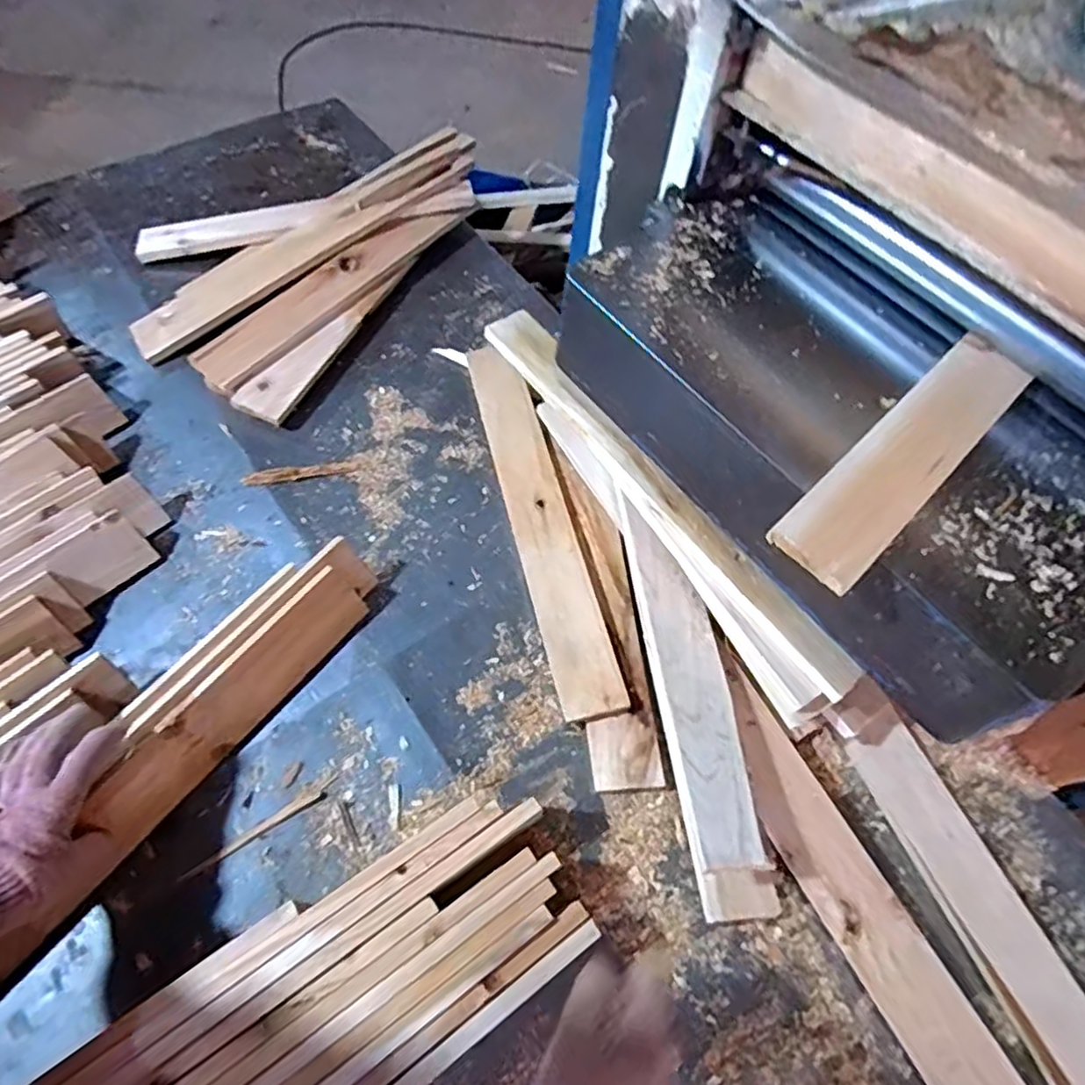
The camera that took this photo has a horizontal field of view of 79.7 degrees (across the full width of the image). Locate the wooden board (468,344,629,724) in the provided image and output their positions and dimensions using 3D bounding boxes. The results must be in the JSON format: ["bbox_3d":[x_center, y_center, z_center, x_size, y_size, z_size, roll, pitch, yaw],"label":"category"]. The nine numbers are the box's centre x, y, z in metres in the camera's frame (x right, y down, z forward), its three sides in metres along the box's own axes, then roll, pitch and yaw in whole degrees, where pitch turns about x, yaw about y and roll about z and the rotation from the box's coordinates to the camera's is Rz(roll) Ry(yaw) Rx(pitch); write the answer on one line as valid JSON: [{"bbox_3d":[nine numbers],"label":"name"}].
[{"bbox_3d":[-0.011,-0.039,0.770,0.068,0.015,0.499,-21,65,11],"label":"wooden board"}]

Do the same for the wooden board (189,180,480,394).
[{"bbox_3d":[-0.279,-0.376,0.917,0.081,0.028,0.473,40,68,8],"label":"wooden board"}]

